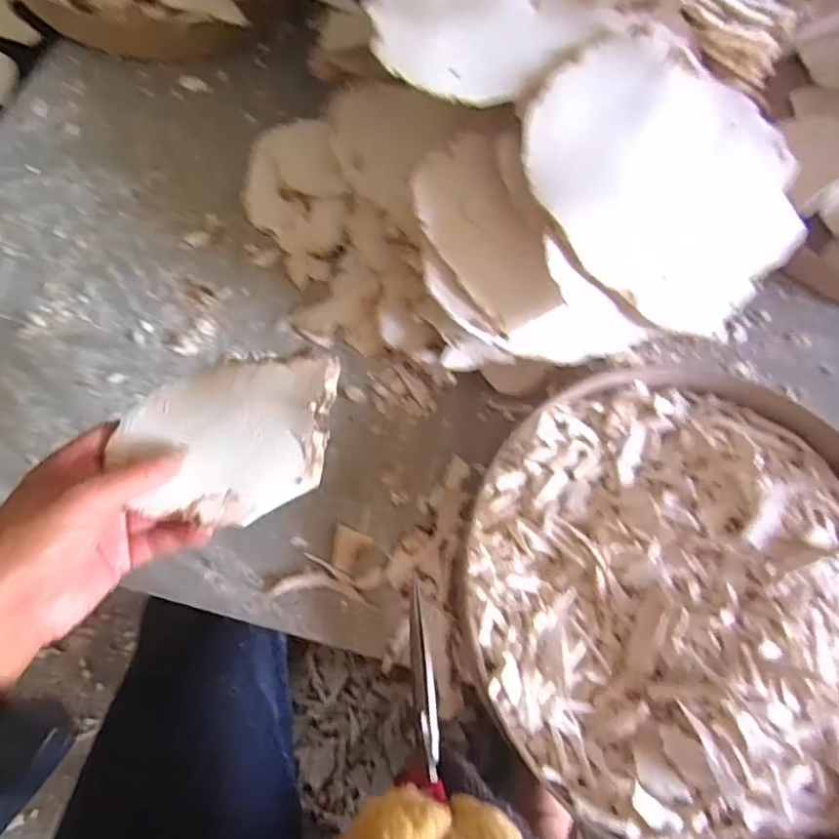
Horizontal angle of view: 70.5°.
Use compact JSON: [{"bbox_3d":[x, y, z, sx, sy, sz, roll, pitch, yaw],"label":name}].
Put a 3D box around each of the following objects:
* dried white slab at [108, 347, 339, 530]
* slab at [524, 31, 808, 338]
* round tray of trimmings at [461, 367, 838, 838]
[{"bbox_3d":[-0.108,0.010,0.342,0.119,0.014,0.097,-6,71,-4],"label":"dried white slab"},{"bbox_3d":[0.155,-0.154,0.371,0.163,0.011,0.179,-42,93,-13],"label":"slab"},{"bbox_3d":[0.182,0.106,0.378,0.294,0.043,0.294,1,71,-2],"label":"round tray of trimmings"}]

